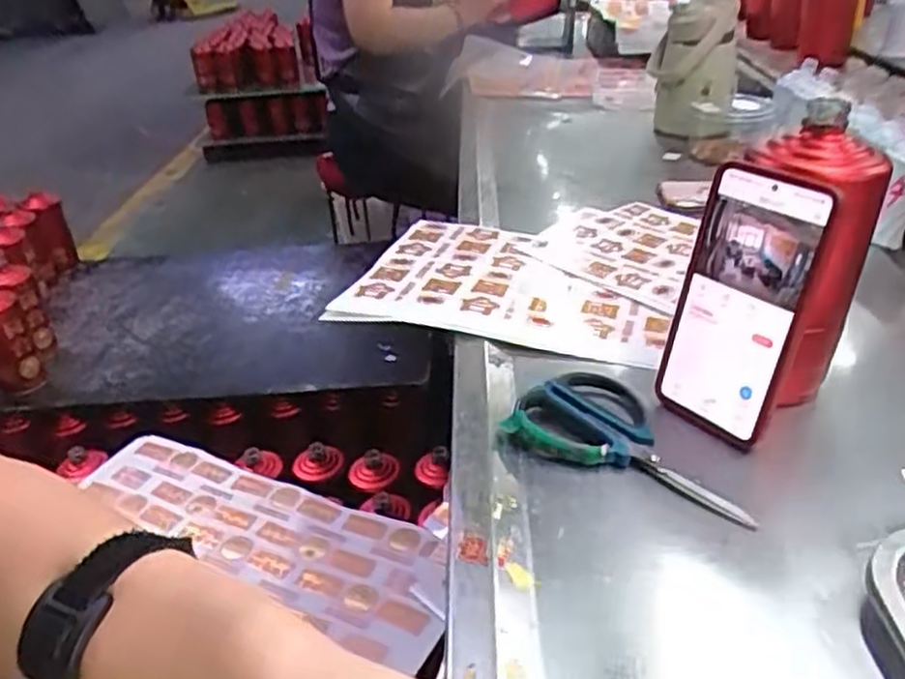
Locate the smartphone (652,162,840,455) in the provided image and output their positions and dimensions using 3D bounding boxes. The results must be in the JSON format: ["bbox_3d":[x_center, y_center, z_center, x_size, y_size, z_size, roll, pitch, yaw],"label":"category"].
[{"bbox_3d":[0.177,-0.021,0.477,0.012,0.166,0.083,-5,27,-39],"label":"smartphone"}]

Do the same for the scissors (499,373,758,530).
[{"bbox_3d":[0.119,0.060,0.487,0.158,0.014,0.089,16,36,30],"label":"scissors"}]

